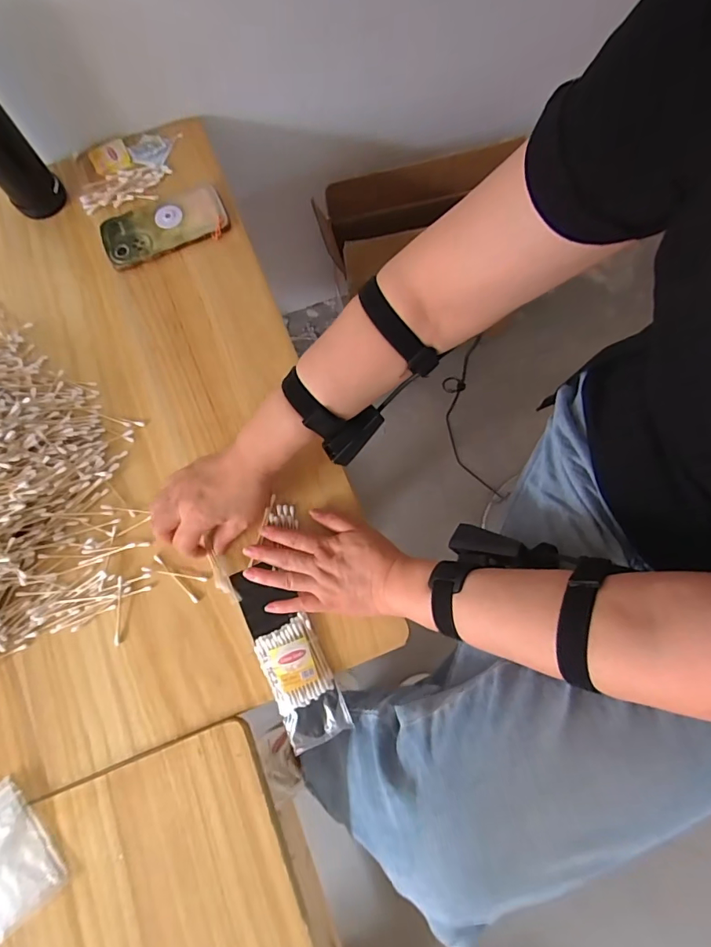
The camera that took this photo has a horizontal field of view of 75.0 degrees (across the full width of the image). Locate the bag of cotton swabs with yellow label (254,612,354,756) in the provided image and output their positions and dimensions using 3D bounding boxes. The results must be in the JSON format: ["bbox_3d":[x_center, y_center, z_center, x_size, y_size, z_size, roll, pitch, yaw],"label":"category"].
[{"bbox_3d":[-0.054,0.209,0.462,0.061,0.013,0.115,-25,76,-5],"label":"bag of cotton swabs with yellow label"}]

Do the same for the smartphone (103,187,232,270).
[{"bbox_3d":[-0.250,-0.324,0.601,0.159,0.018,0.079,-22,76,-4],"label":"smartphone"}]

